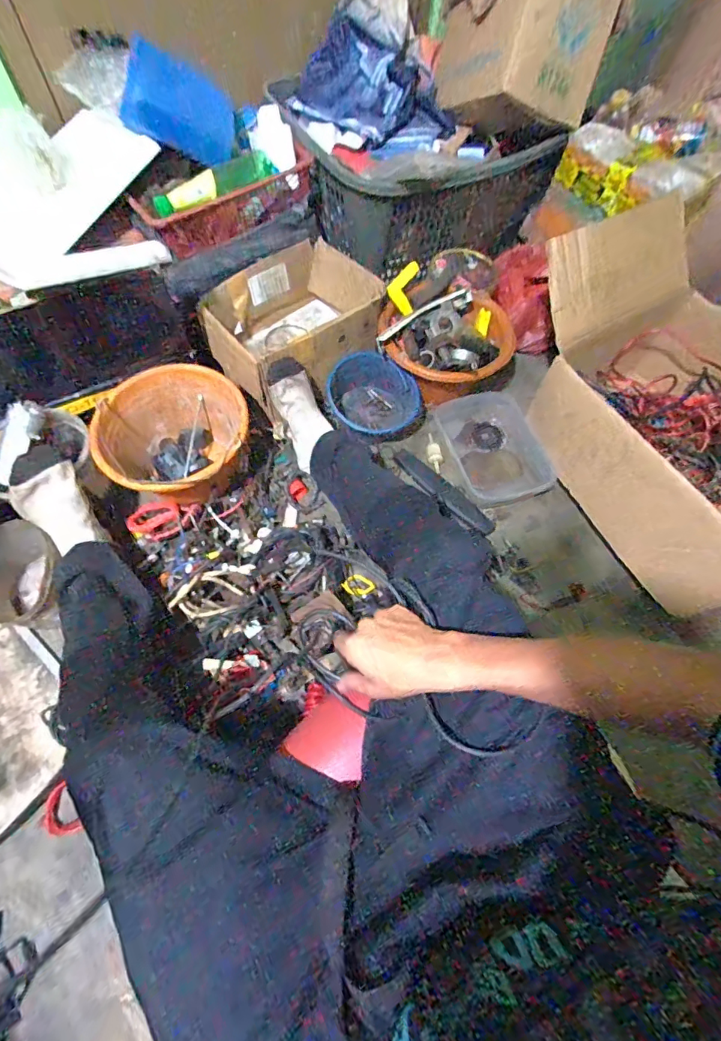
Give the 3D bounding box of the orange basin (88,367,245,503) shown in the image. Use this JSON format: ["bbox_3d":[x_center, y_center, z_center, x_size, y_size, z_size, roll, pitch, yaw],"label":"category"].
[{"bbox_3d":[-0.329,-0.141,0.864,0.246,0.163,0.229,1,64,-2],"label":"orange basin"}]

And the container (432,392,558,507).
[{"bbox_3d":[0.266,-0.149,0.953,0.183,0.060,0.258,-20,67,-12],"label":"container"}]

